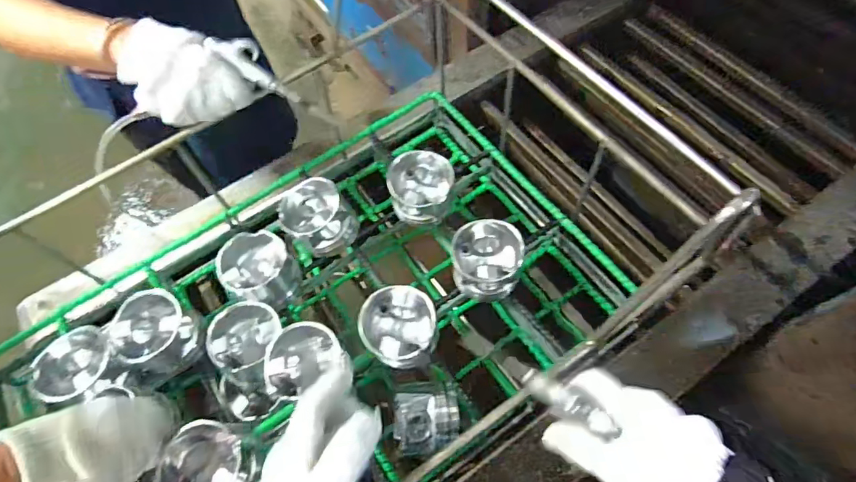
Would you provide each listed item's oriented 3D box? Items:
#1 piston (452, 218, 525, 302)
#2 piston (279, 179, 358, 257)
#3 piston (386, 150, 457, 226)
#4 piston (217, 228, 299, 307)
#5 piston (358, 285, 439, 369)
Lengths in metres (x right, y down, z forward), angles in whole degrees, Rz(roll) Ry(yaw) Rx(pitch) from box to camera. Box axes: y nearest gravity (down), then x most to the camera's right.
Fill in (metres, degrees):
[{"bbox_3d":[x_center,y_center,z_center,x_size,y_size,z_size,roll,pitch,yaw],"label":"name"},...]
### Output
[{"bbox_3d":[0.076,0.027,0.618,0.088,0.072,0.083,-1,62,2],"label":"piston"},{"bbox_3d":[-0.156,-0.030,0.671,0.091,0.079,0.093,-39,67,-16],"label":"piston"},{"bbox_3d":[-0.010,-0.072,0.663,0.086,0.071,0.089,-1,62,2],"label":"piston"},{"bbox_3d":[-0.221,0.036,0.623,0.089,0.052,0.092,-7,62,-1],"label":"piston"},{"bbox_3d":[-0.033,0.100,0.563,0.090,0.056,0.087,32,69,18],"label":"piston"}]

